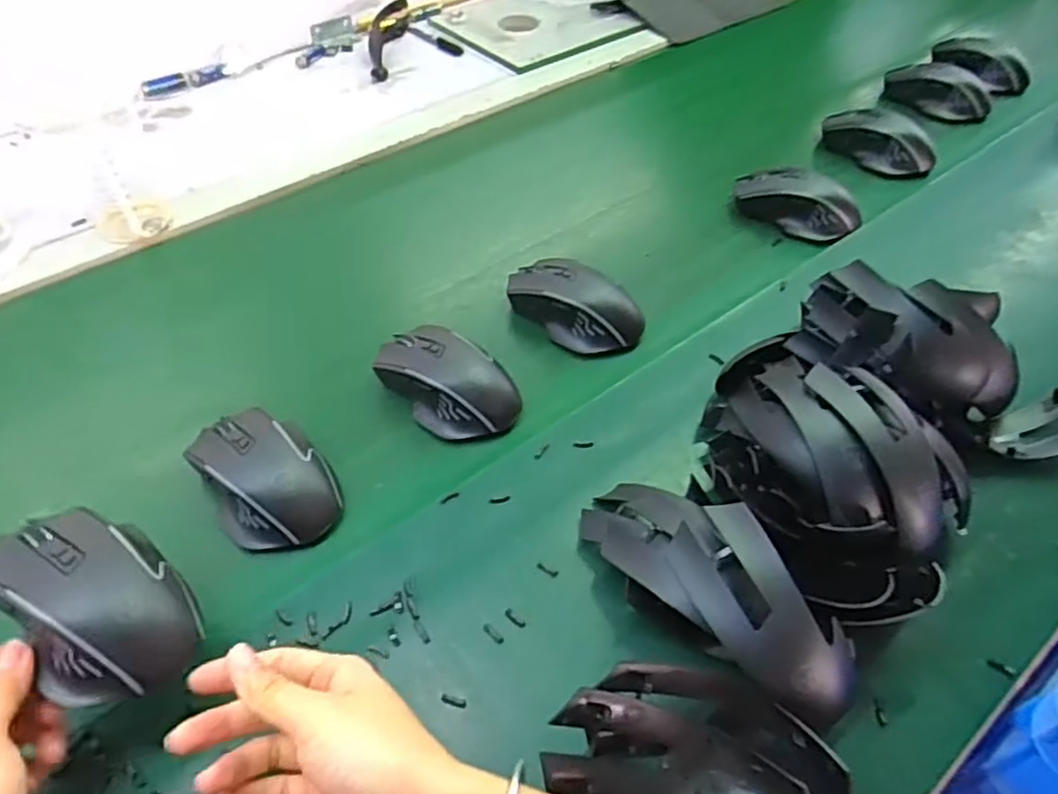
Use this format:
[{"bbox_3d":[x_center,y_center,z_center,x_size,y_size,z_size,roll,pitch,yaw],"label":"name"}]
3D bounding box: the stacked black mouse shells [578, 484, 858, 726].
[{"bbox_3d":[0.098,0.102,0.386,0.168,0.067,0.062,35,58,27],"label":"stacked black mouse shells"}]

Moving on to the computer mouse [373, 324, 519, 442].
[{"bbox_3d":[-0.062,-0.014,0.514,0.111,0.035,0.061,33,57,25],"label":"computer mouse"}]

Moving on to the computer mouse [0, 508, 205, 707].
[{"bbox_3d":[-0.212,0.100,0.350,0.100,0.041,0.074,49,42,1],"label":"computer mouse"}]

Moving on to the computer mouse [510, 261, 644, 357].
[{"bbox_3d":[0.036,-0.076,0.570,0.060,0.033,0.111,-36,58,-26],"label":"computer mouse"}]

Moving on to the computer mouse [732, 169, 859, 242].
[{"bbox_3d":[0.253,-0.183,0.663,0.120,0.040,0.055,29,55,23],"label":"computer mouse"}]

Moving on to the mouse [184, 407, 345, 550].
[{"bbox_3d":[-0.172,0.049,0.459,0.071,0.034,0.106,-30,55,-23],"label":"mouse"}]

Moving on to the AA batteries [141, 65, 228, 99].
[{"bbox_3d":[-0.413,-0.380,0.847,0.098,0.018,0.012,-20,52,-16],"label":"AA batteries"}]

